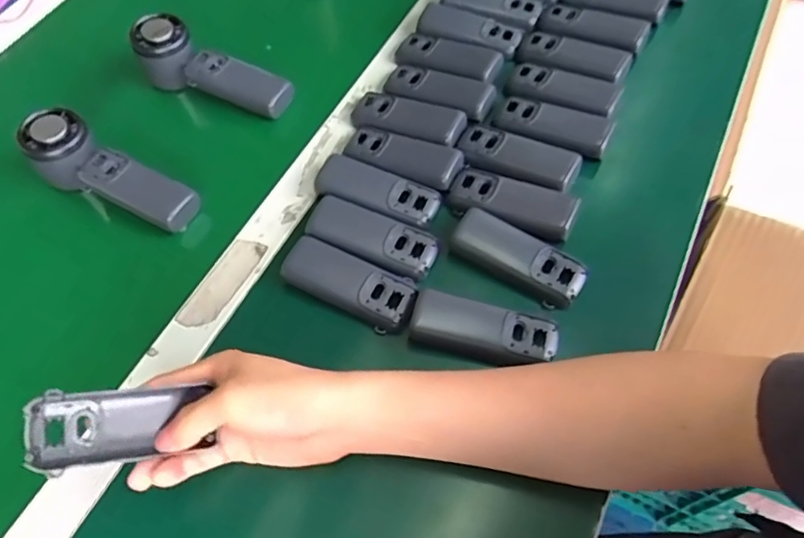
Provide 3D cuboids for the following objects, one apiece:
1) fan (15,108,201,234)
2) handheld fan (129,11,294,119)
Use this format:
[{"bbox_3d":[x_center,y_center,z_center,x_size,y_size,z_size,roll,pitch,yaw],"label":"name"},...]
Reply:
[{"bbox_3d":[-0.254,-0.082,0.520,0.163,0.038,0.053,28,63,4],"label":"fan"},{"bbox_3d":[-0.182,-0.199,0.576,0.162,0.056,0.051,17,61,13],"label":"handheld fan"}]

